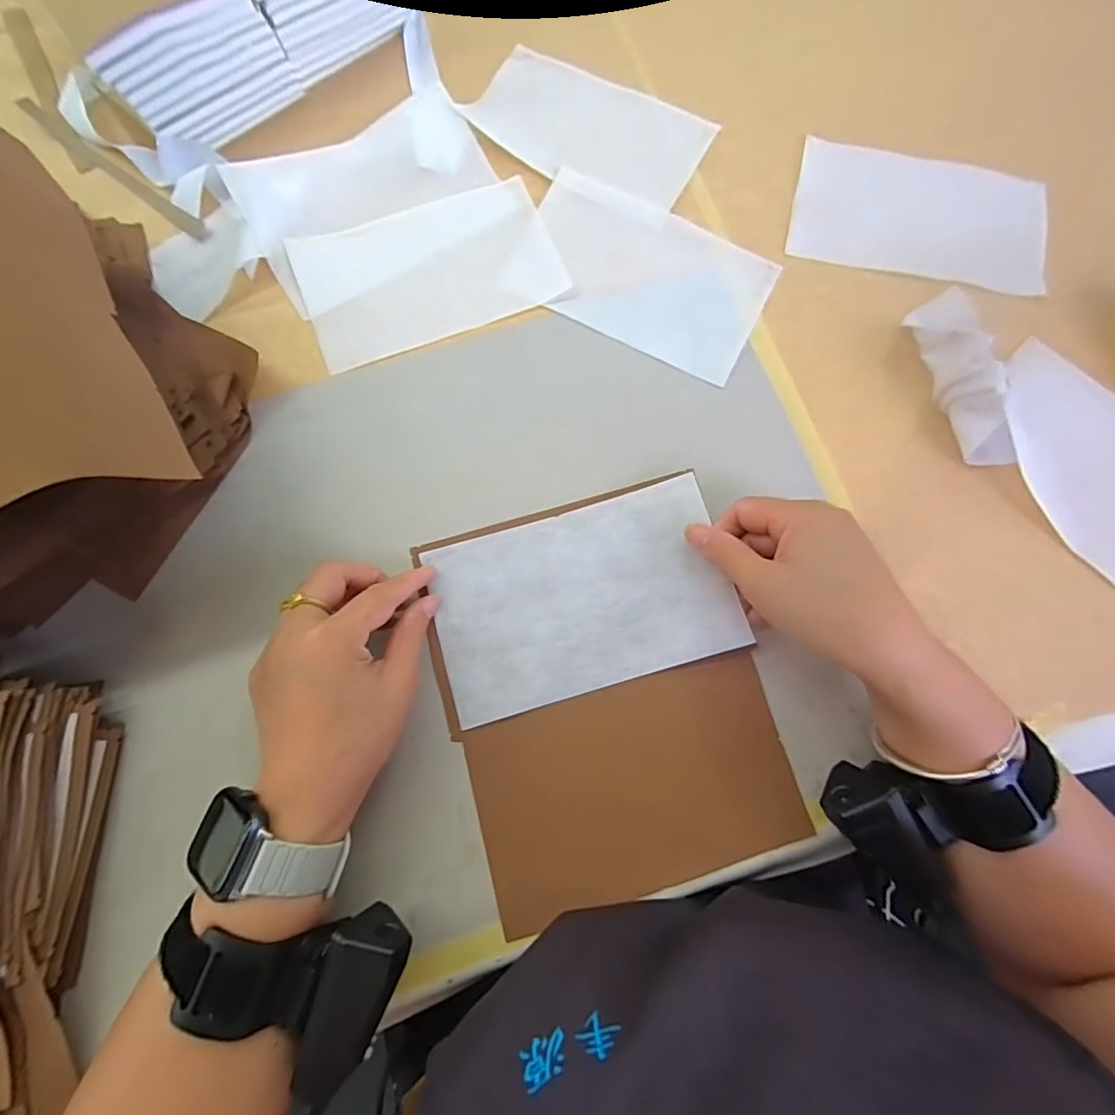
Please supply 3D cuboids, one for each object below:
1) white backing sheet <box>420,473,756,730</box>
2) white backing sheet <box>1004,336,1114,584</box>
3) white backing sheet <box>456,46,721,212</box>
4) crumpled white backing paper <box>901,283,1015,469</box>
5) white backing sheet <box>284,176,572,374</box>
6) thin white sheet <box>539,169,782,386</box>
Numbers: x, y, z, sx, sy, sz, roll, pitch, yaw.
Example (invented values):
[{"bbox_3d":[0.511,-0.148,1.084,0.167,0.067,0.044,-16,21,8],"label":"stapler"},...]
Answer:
[{"bbox_3d":[0.014,0.025,0.319,0.174,0.010,0.110,-16,77,0],"label":"white backing sheet"},{"bbox_3d":[0.351,-0.055,0.331,0.088,0.008,0.178,-39,81,-9],"label":"white backing sheet"},{"bbox_3d":[0.025,-0.328,0.396,0.172,0.005,0.097,24,78,4],"label":"white backing sheet"},{"bbox_3d":[0.261,-0.121,0.333,0.042,0.042,0.129,0,77,-1],"label":"crumpled white backing paper"},{"bbox_3d":[-0.092,-0.207,0.375,0.176,0.011,0.108,-20,79,-6],"label":"white backing sheet"},{"bbox_3d":[0.060,-0.202,0.371,0.174,0.006,0.109,26,78,5],"label":"thin white sheet"}]

